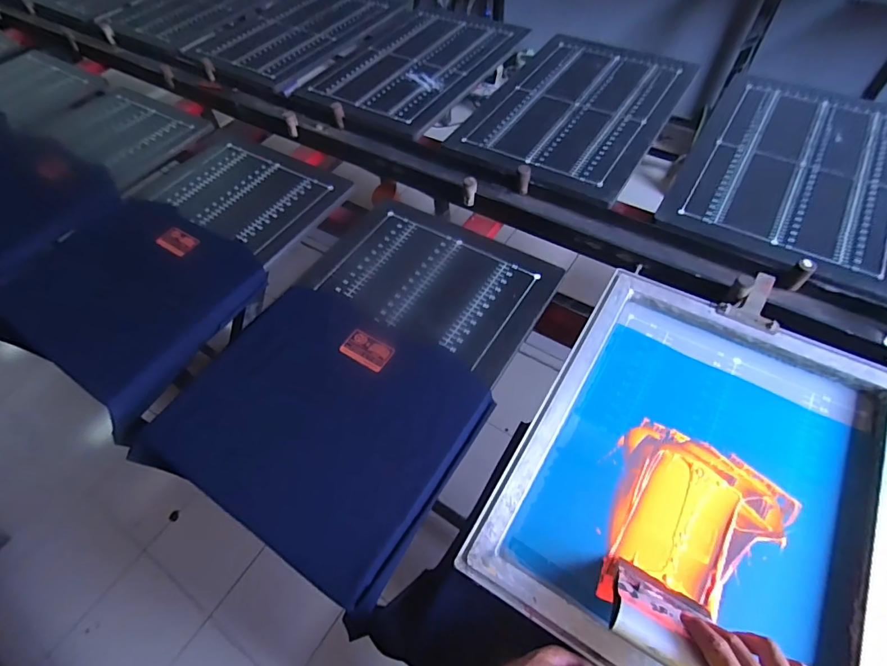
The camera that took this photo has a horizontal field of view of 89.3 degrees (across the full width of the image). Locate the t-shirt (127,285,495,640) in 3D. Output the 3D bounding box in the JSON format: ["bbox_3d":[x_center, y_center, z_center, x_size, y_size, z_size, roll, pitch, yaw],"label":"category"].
[{"bbox_3d":[-0.178,0.124,0.662,0.416,0.036,0.349,26,60,23],"label":"t-shirt"}]

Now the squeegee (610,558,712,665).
[{"bbox_3d":[0.216,0.276,0.443,0.094,0.130,0.021,25,99,24],"label":"squeegee"}]

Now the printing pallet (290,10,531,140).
[{"bbox_3d":[-0.072,-0.724,1.201,0.397,0.026,0.564,32,67,21],"label":"printing pallet"}]

